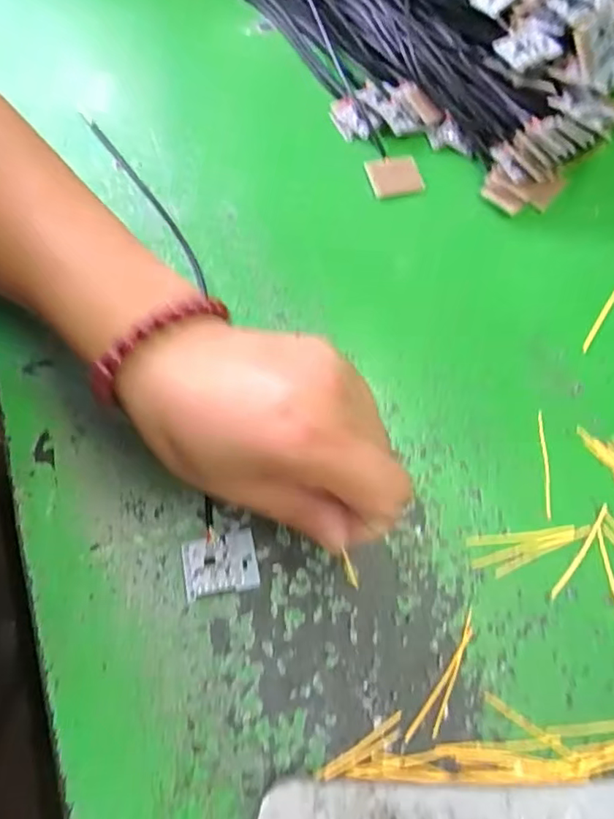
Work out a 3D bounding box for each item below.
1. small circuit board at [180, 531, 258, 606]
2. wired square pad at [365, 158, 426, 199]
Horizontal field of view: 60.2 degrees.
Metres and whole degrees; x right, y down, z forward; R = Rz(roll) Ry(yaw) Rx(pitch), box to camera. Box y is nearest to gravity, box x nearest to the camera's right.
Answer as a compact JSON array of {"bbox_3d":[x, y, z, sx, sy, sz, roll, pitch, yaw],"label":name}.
[{"bbox_3d":[-0.039,0.070,0.238,0.032,0.004,0.025,-11,68,-7],"label":"small circuit board"},{"bbox_3d":[0.054,-0.143,0.324,0.031,0.005,0.026,-13,68,-8],"label":"wired square pad"}]

